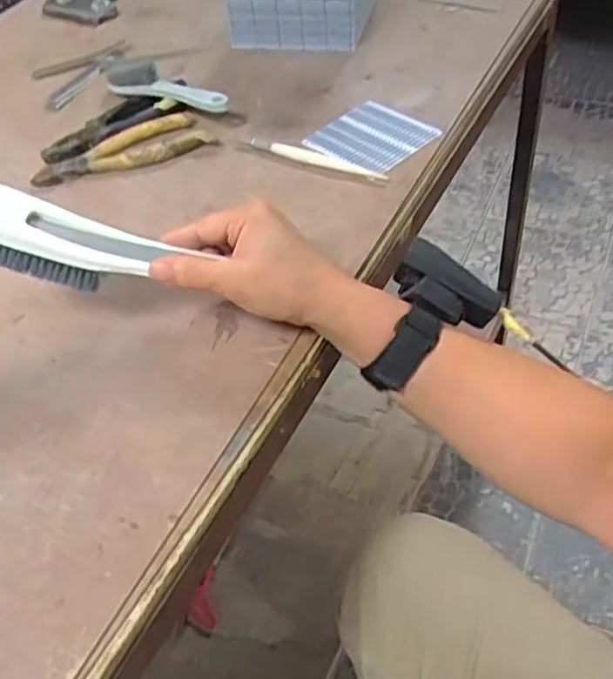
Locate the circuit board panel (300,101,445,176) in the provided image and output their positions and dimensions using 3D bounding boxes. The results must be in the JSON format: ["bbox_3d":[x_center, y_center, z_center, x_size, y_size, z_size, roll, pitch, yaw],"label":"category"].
[{"bbox_3d":[0.059,-0.181,0.604,0.090,0.008,0.093,-33,52,-24],"label":"circuit board panel"}]

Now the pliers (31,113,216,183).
[{"bbox_3d":[-0.169,-0.171,0.624,0.155,0.022,0.059,-18,47,-11],"label":"pliers"}]

